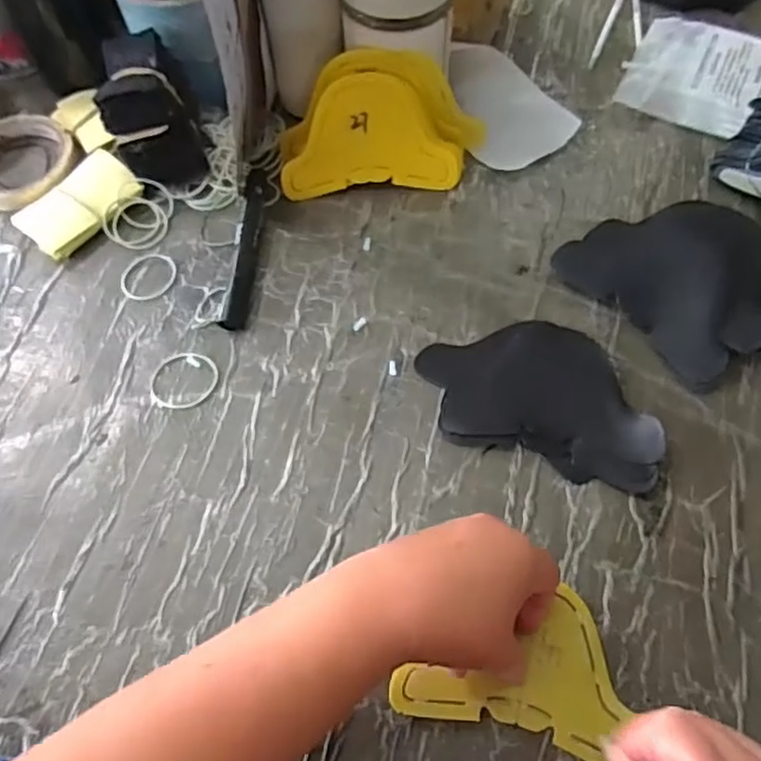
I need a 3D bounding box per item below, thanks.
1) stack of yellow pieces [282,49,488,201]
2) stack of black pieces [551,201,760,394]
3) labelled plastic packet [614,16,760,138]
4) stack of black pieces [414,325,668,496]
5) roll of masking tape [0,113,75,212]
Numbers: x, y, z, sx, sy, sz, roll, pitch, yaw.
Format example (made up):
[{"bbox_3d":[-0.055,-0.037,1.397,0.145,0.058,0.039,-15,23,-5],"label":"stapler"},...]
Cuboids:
[{"bbox_3d":[0.000,-0.207,0.535,0.165,0.106,0.042,-5,35,-1],"label":"stack of yellow pieces"},{"bbox_3d":[0.221,-0.075,0.485,0.121,0.021,0.143,-31,66,-12],"label":"stack of black pieces"},{"bbox_3d":[0.291,-0.251,0.566,0.155,0.026,0.109,29,68,17],"label":"labelled plastic packet"},{"bbox_3d":[0.108,0.006,0.454,0.163,0.015,0.103,17,66,12],"label":"stack of black pieces"},{"bbox_3d":[-0.305,-0.184,0.564,0.093,0.021,0.090,-1,63,3],"label":"roll of masking tape"}]

